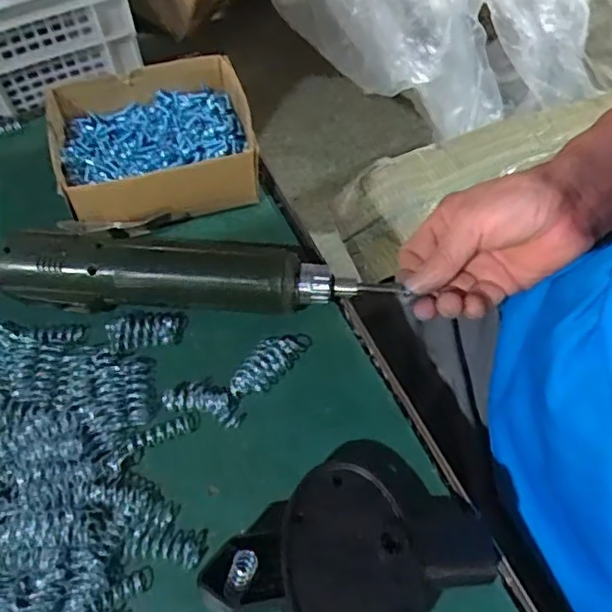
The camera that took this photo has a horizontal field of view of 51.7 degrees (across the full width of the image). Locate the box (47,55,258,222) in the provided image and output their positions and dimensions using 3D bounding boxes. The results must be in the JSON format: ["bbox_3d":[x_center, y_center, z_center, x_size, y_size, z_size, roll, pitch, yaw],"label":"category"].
[{"bbox_3d":[-0.104,-0.110,0.439,0.130,0.055,0.108,-15,63,-9],"label":"box"}]

